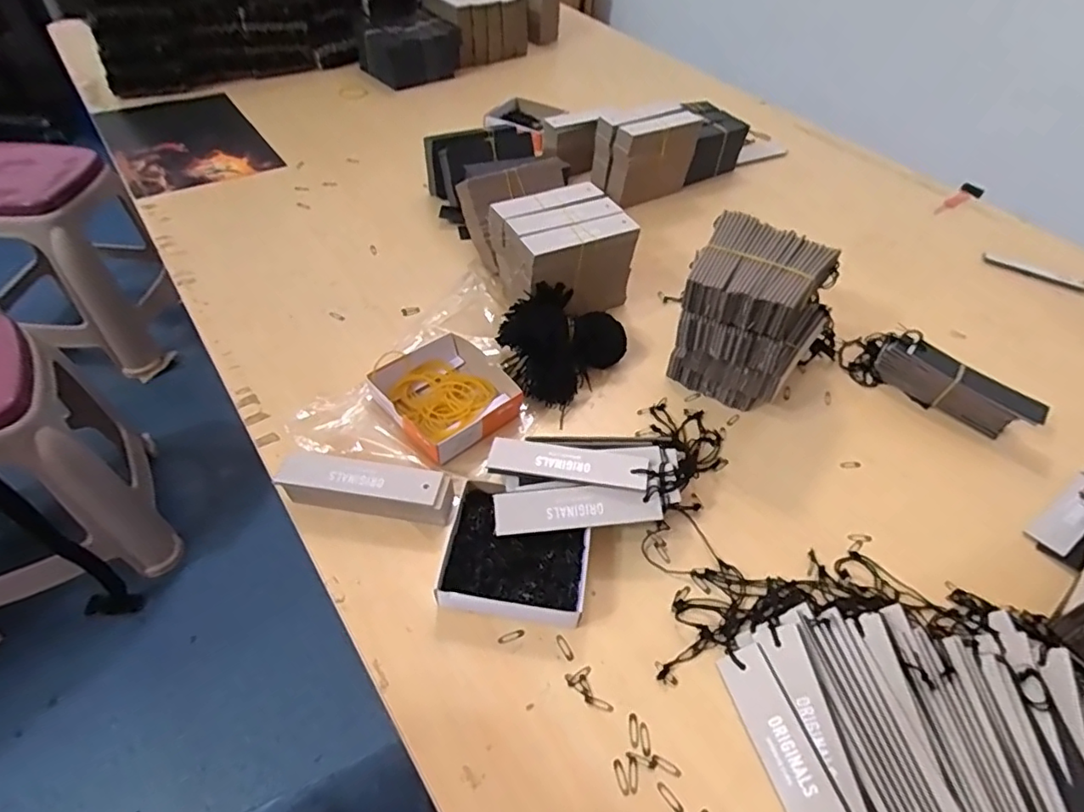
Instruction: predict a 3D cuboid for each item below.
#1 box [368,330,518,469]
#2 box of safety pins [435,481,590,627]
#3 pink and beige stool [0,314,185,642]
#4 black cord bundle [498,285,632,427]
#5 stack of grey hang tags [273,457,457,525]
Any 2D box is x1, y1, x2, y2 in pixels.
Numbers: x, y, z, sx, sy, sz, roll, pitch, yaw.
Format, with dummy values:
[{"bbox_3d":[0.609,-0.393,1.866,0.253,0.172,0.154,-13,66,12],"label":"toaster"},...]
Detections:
[{"bbox_3d":[-0.087,-0.015,0.539,0.119,0.031,0.118,-34,58,-30],"label":"box"},{"bbox_3d":[-0.019,0.112,0.434,0.104,0.028,0.100,7,47,2],"label":"box of safety pins"},{"bbox_3d":[-1.002,0.139,1.086,0.380,0.434,0.386,-21,52,-22],"label":"pink and beige stool"},{"bbox_3d":[0.012,-0.063,0.578,0.112,0.056,0.120,30,52,21],"label":"black cord bundle"},{"bbox_3d":[-0.141,0.067,0.463,0.139,0.034,0.029,9,47,4],"label":"stack of grey hang tags"}]

